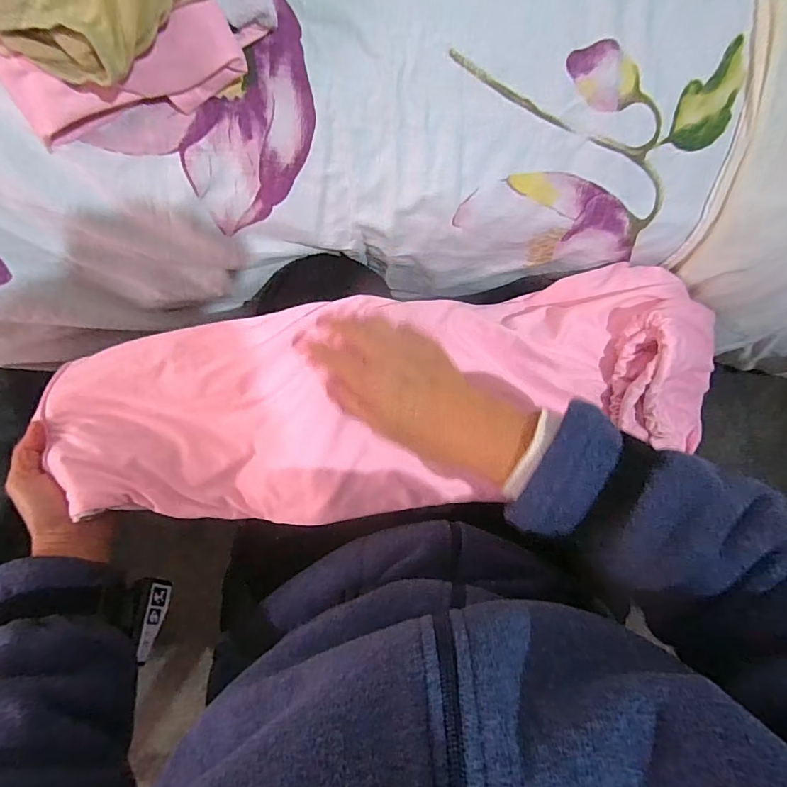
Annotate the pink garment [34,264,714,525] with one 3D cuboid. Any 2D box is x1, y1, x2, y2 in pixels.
[{"bbox_3d":[0.006,0.008,0.409,0.595,0.082,0.194,-10,90,-2],"label":"pink garment"}]

